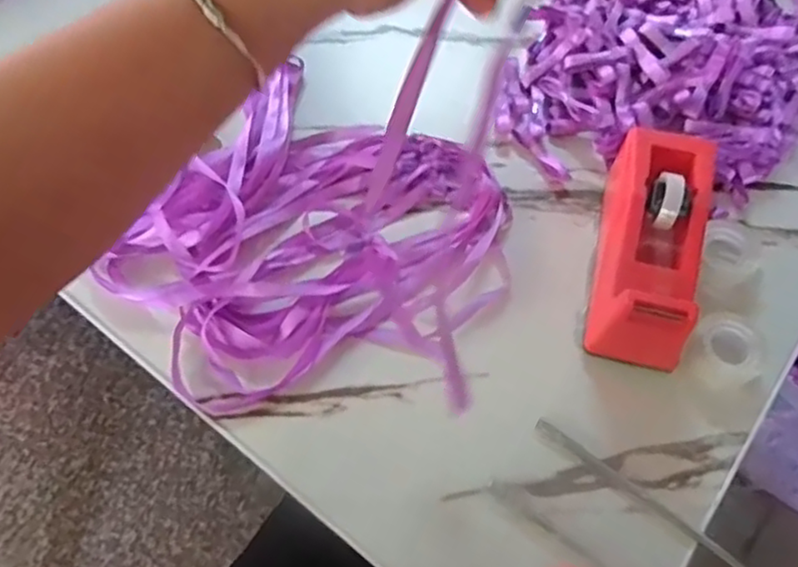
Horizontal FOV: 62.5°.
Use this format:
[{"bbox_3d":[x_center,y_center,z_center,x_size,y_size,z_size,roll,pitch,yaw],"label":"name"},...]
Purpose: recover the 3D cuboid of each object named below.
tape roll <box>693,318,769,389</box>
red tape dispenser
[{"bbox_3d":[0.214,0.046,0.429,0.042,0.020,0.041,1,64,-1],"label":"tape roll"},{"bbox_3d":[0.165,-0.024,0.439,0.063,0.072,0.155,13,61,6],"label":"red tape dispenser"}]

